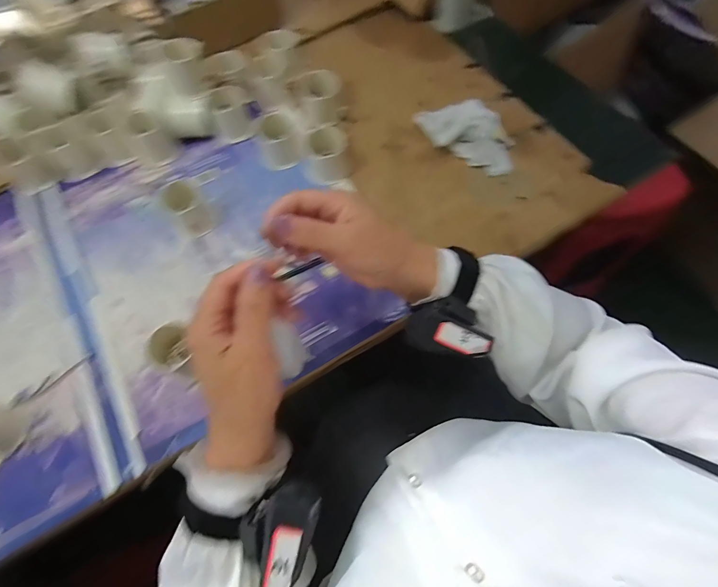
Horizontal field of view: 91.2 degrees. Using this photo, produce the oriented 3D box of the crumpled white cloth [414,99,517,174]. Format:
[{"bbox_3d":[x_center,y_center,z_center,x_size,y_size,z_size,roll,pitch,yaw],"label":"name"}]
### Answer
[{"bbox_3d":[0.148,-0.227,0.483,0.154,0.049,0.072,33,73,12],"label":"crumpled white cloth"}]

